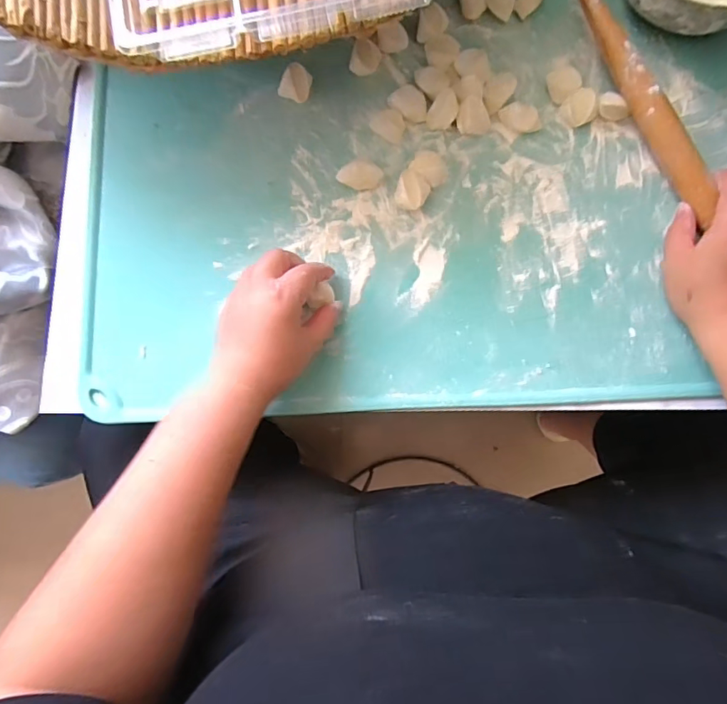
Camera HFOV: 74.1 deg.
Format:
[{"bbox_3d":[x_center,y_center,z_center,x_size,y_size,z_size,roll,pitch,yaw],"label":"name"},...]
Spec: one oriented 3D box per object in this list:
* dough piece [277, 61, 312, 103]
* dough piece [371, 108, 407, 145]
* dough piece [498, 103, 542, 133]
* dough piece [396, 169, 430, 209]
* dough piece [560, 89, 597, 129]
[{"bbox_3d":[-0.060,-0.239,0.427,0.026,0.018,0.027,0,81,3],"label":"dough piece"},{"bbox_3d":[0.023,-0.200,0.423,0.030,0.012,0.022,33,84,7],"label":"dough piece"},{"bbox_3d":[0.135,-0.200,0.413,0.036,0.015,0.019,25,83,7],"label":"dough piece"},{"bbox_3d":[0.041,-0.134,0.405,0.026,0.018,0.031,14,82,5],"label":"dough piece"},{"bbox_3d":[0.180,-0.205,0.406,0.025,0.019,0.024,0,81,3],"label":"dough piece"}]

